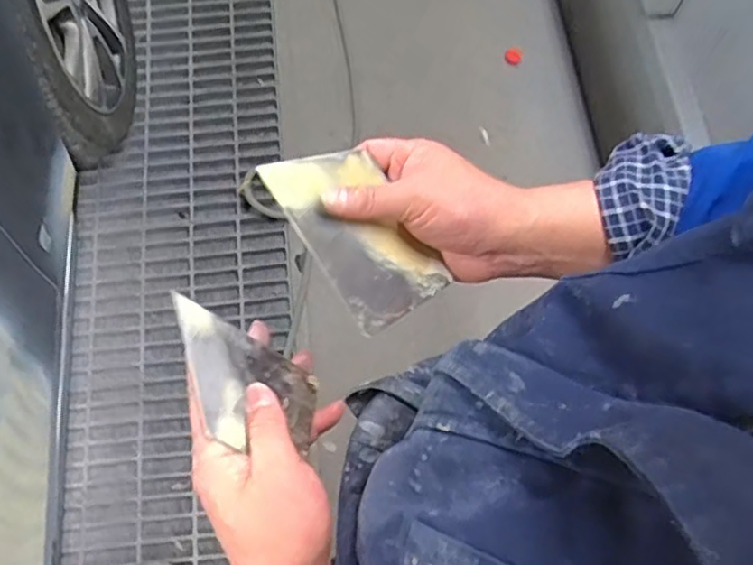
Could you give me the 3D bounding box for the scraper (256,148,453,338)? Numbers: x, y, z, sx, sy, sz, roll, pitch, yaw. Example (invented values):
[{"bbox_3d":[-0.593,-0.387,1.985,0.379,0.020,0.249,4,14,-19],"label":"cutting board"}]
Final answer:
[{"bbox_3d":[-0.010,-0.032,0.407,0.069,0.010,0.116,-33,89,-25],"label":"scraper"}]

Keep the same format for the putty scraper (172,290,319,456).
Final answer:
[{"bbox_3d":[-0.075,0.059,0.371,0.006,0.103,0.069,-31,37,33],"label":"putty scraper"}]

